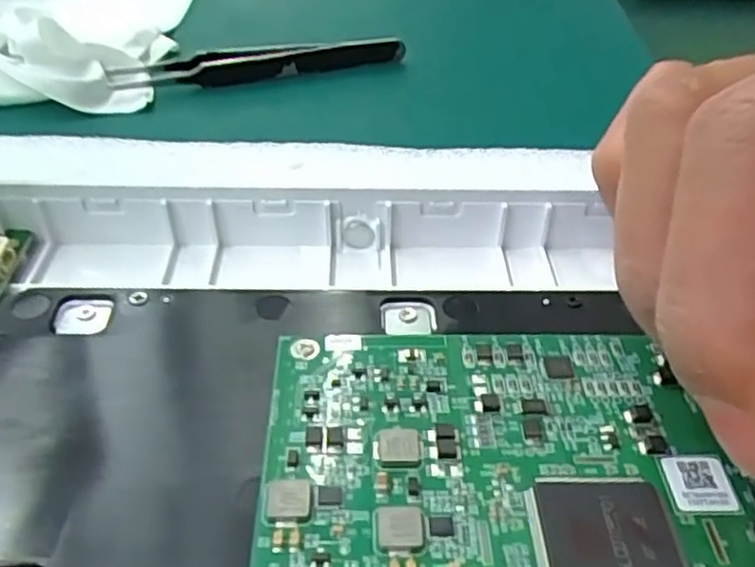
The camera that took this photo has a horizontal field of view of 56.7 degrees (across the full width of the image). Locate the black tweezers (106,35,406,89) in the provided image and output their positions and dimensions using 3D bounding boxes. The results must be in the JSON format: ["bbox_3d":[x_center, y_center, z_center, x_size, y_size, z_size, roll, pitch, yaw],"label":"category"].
[{"bbox_3d":[-0.045,-0.087,0.276,0.114,0.011,0.016,-8,43,-8],"label":"black tweezers"}]

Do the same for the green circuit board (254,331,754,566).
[{"bbox_3d":[0.026,0.033,0.114,0.089,0.004,0.068,-1,42,0],"label":"green circuit board"}]

